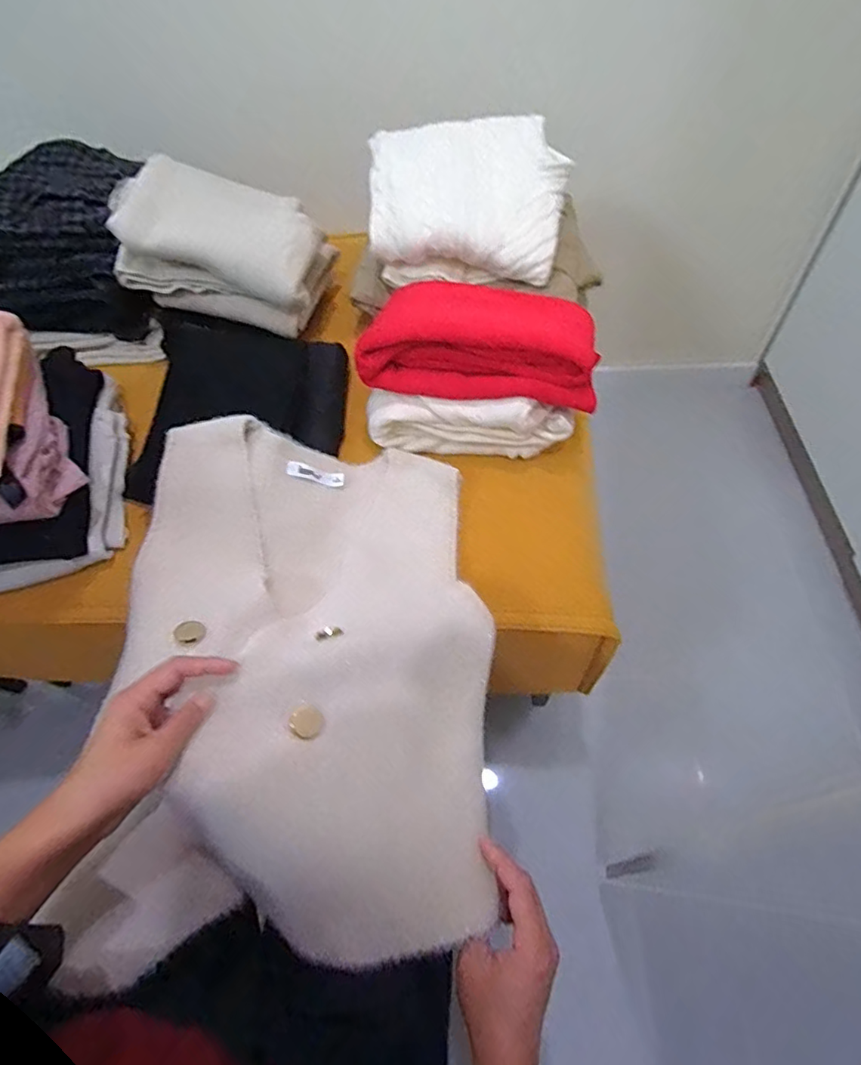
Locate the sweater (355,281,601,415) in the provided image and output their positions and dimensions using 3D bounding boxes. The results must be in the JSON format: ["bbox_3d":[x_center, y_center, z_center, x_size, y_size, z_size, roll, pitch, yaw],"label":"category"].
[{"bbox_3d":[0.055,-0.212,0.596,0.249,0.067,0.153,8,58,10],"label":"sweater"}]

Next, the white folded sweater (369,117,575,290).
[{"bbox_3d":[0.039,-0.419,0.681,0.238,0.067,0.218,1,81,0],"label":"white folded sweater"}]

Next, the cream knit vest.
[{"bbox_3d":[-0.112,0.098,0.484,0.306,0.093,0.448,-4,56,2],"label":"cream knit vest"}]

